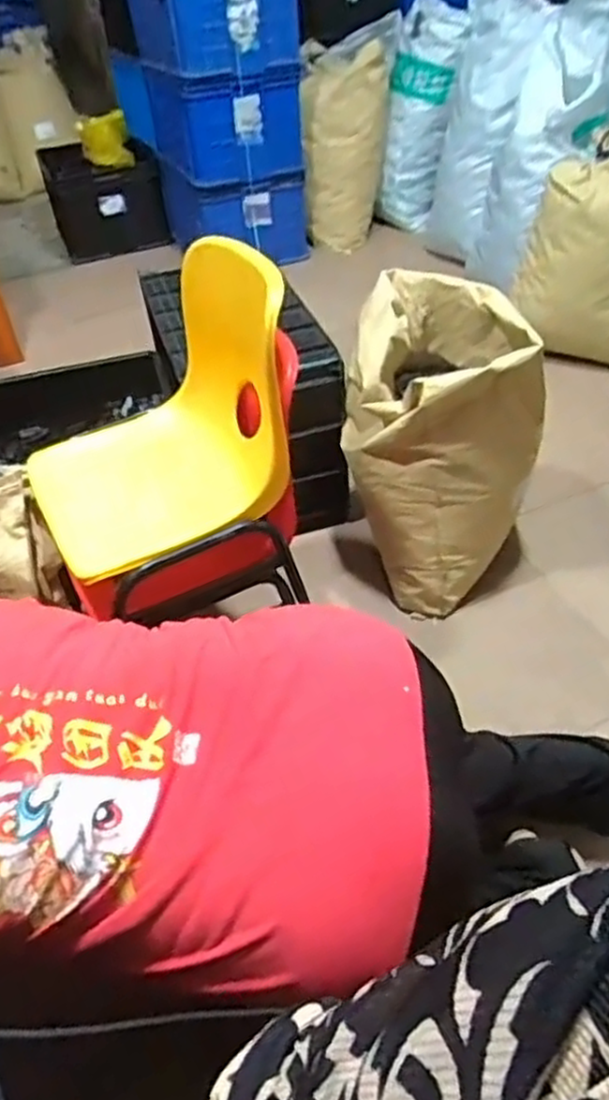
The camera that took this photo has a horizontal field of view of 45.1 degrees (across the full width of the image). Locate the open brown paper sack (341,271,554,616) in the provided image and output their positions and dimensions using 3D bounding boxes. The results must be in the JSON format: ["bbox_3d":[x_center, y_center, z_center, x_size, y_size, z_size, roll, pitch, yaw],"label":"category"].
[{"bbox_3d":[0.239,-0.201,1.374,0.282,0.484,0.354,-21,45,-16],"label":"open brown paper sack"}]

